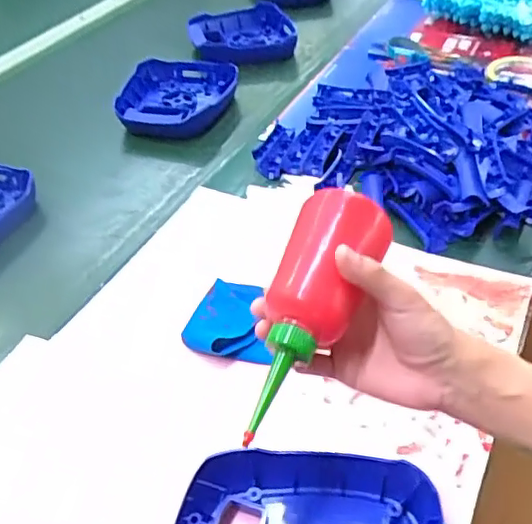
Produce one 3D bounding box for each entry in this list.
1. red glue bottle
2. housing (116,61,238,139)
[{"bbox_3d":[0.026,0.029,0.354,0.052,0.046,0.164,20,72,22],"label":"red glue bottle"},{"bbox_3d":[-0.133,-0.252,0.855,0.174,0.046,0.190,0,45,4],"label":"housing"}]

